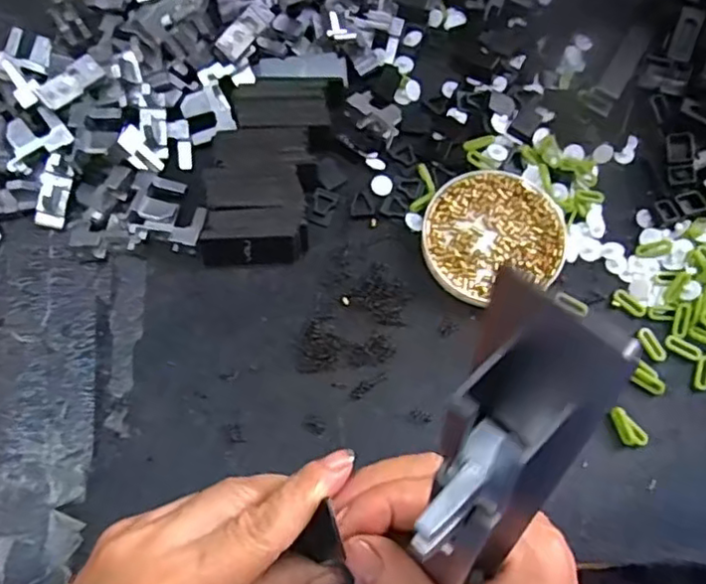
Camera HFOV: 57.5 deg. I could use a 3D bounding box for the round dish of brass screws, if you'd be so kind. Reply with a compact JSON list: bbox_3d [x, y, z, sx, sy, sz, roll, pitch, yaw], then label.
[{"bbox_3d":[0.076,-0.029,0.350,0.074,0.009,0.075,0,72,-1],"label":"round dish of brass screws"}]

